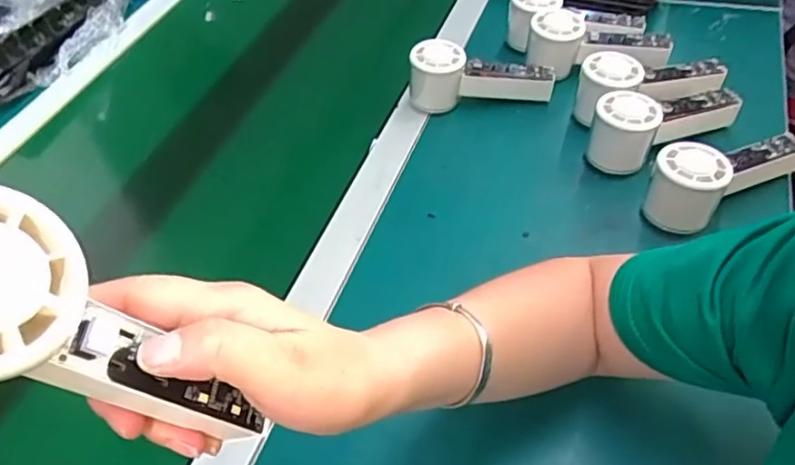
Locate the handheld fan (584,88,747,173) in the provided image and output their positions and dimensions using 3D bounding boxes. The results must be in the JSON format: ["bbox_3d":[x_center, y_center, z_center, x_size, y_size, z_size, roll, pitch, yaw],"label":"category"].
[{"bbox_3d":[0.249,-0.106,0.580,0.153,0.064,0.061,-26,51,-16],"label":"handheld fan"}]

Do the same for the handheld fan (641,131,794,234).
[{"bbox_3d":[0.283,-0.057,0.532,0.152,0.060,0.060,-29,52,-18],"label":"handheld fan"}]

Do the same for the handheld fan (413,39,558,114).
[{"bbox_3d":[0.089,-0.169,0.655,0.150,0.067,0.045,-5,49,2],"label":"handheld fan"}]

